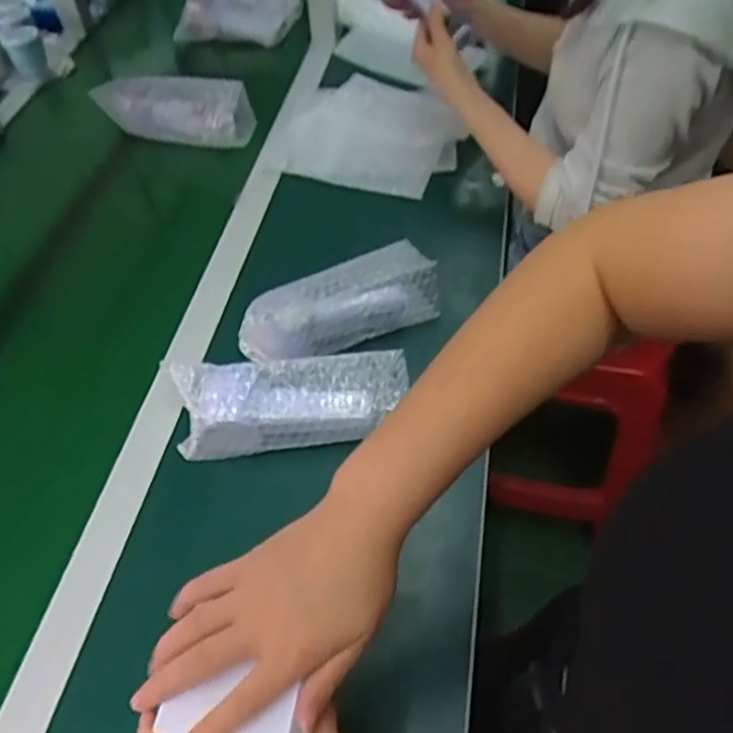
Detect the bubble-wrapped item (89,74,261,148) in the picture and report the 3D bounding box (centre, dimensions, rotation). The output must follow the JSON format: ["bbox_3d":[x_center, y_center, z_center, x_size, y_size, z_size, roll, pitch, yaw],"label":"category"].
[{"bbox_3d":[-0.265,-0.355,0.958,0.222,0.074,0.041,8,49,13],"label":"bubble-wrapped item"}]

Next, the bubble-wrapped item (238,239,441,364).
[{"bbox_3d":[-0.027,-0.059,0.696,0.204,0.063,0.068,-26,50,-18],"label":"bubble-wrapped item"}]

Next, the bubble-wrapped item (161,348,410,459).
[{"bbox_3d":[-0.068,0.028,0.616,0.206,0.062,0.067,-6,47,-1],"label":"bubble-wrapped item"}]

